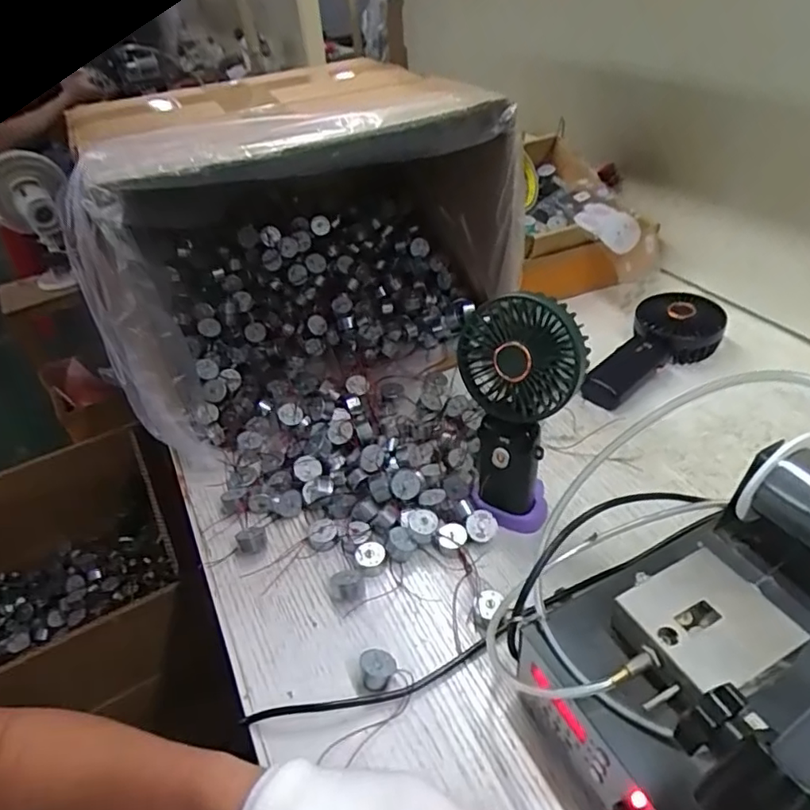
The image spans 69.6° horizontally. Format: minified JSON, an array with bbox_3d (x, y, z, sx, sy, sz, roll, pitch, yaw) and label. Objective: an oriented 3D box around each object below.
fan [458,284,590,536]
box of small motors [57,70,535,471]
[{"bbox_3d":[0.082,0.010,0.433,0.084,0.185,0.041,14,32,23],"label":"fan"},{"bbox_3d":[-0.104,-0.172,0.601,0.396,0.271,0.256,-20,40,-17],"label":"box of small motors"}]

